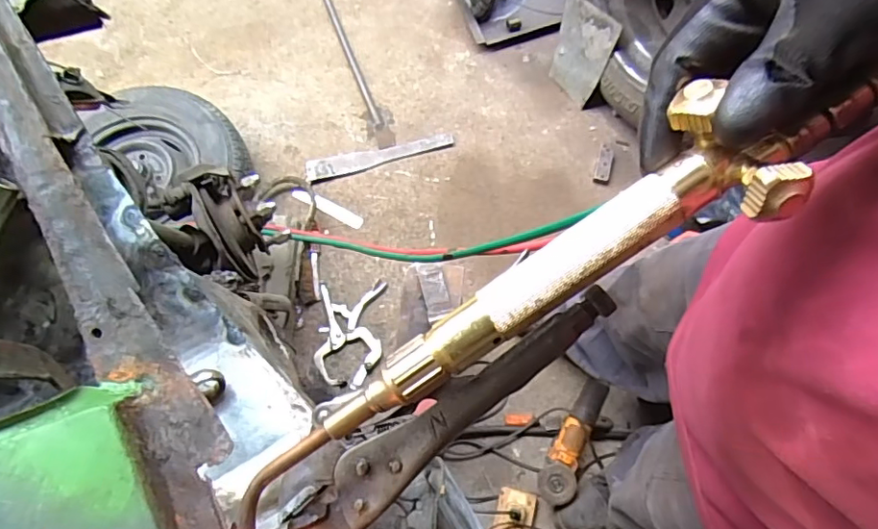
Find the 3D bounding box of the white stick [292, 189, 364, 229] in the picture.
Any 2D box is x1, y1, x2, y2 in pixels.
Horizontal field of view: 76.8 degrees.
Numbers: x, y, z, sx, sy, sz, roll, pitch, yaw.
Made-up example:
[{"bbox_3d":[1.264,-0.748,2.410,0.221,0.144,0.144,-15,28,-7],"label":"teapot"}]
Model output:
[{"bbox_3d":[-0.300,-0.155,1.492,0.209,0.012,0.029,26,72,9],"label":"white stick"}]

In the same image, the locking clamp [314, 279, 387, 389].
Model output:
[{"bbox_3d":[-0.222,0.169,1.374,0.159,0.030,0.261,1,70,0],"label":"locking clamp"}]

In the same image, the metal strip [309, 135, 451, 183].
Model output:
[{"bbox_3d":[-0.164,-0.301,1.544,0.412,0.016,0.068,-12,71,-4],"label":"metal strip"}]

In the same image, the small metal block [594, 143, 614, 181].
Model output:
[{"bbox_3d":[0.466,-0.288,1.555,0.043,0.019,0.116,15,71,5],"label":"small metal block"}]

